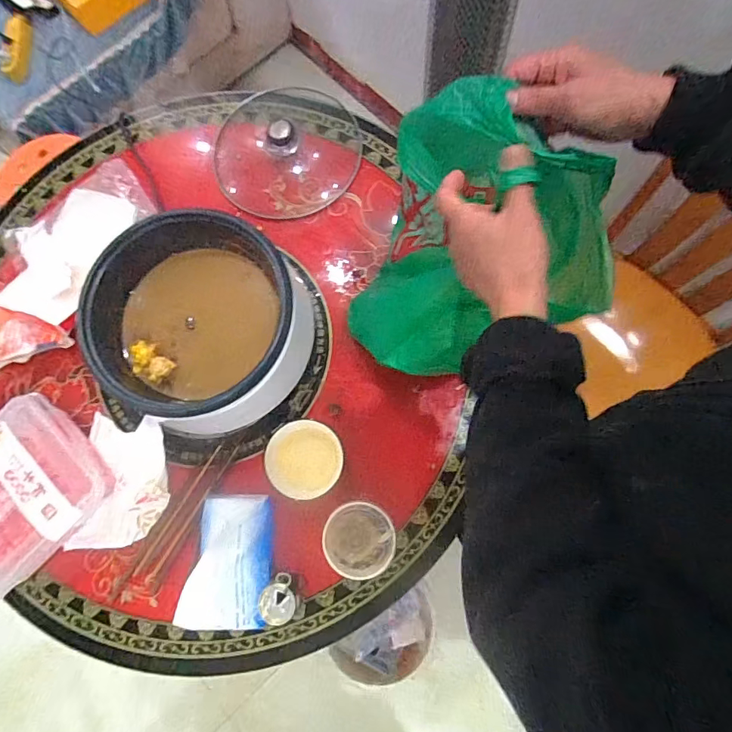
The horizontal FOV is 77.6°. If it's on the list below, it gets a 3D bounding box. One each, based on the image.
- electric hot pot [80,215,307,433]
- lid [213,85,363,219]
[{"bbox_3d":[-0.238,-0.051,0.670,0.280,0.161,0.295,-1,77,2],"label":"electric hot pot"},{"bbox_3d":[-0.140,-0.386,0.796,0.253,0.087,0.243,-1,77,2],"label":"lid"}]

